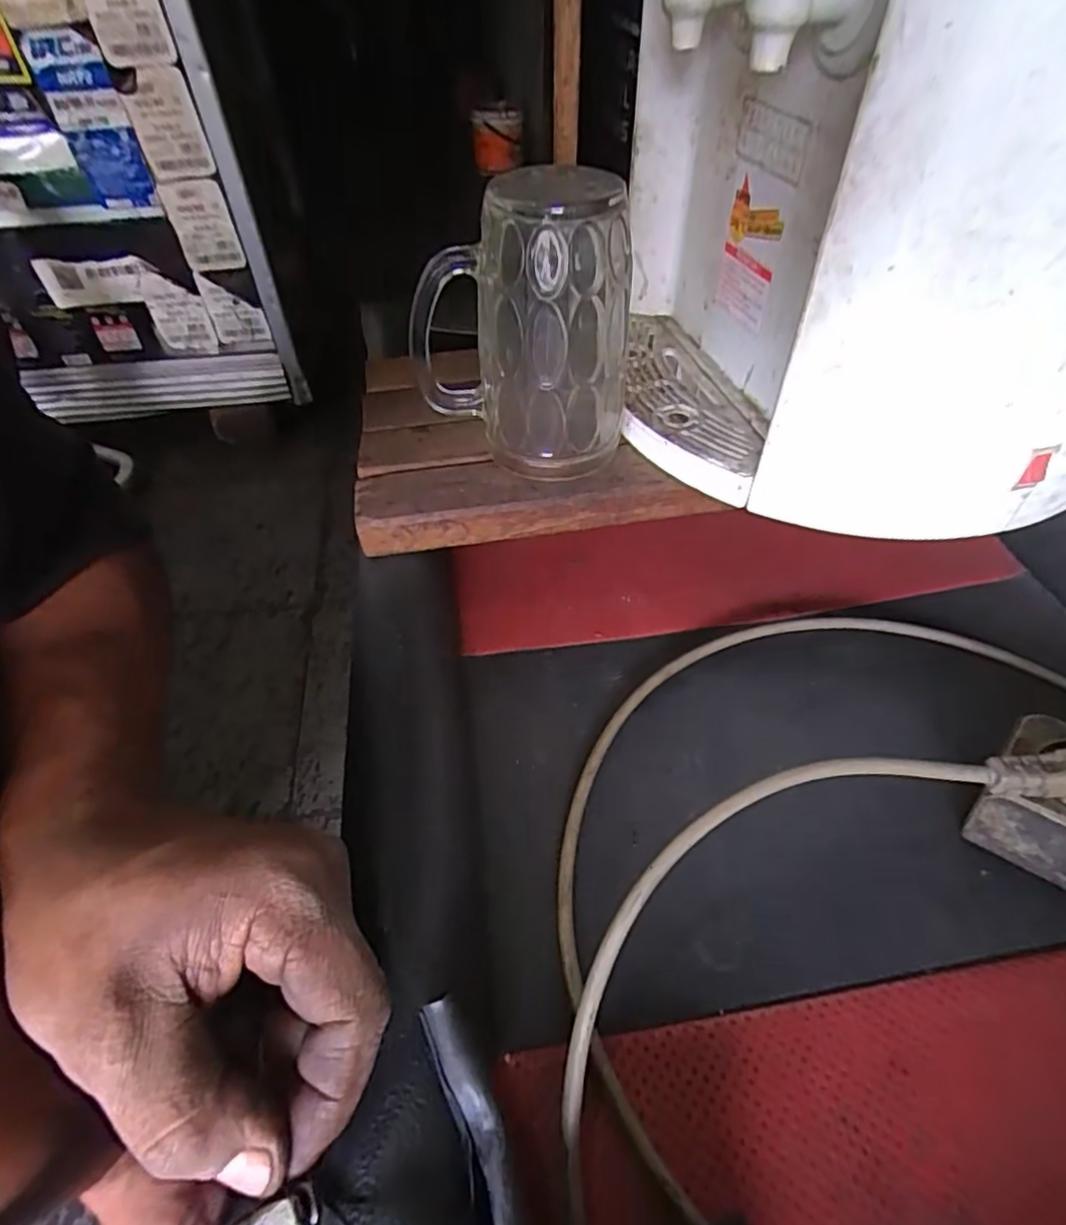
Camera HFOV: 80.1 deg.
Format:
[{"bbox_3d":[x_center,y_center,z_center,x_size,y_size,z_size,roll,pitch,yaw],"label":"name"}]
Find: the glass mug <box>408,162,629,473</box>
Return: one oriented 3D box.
[{"bbox_3d":[-0.006,-0.136,0.316,0.107,0.127,0.073,-7,48,-4],"label":"glass mug"}]

